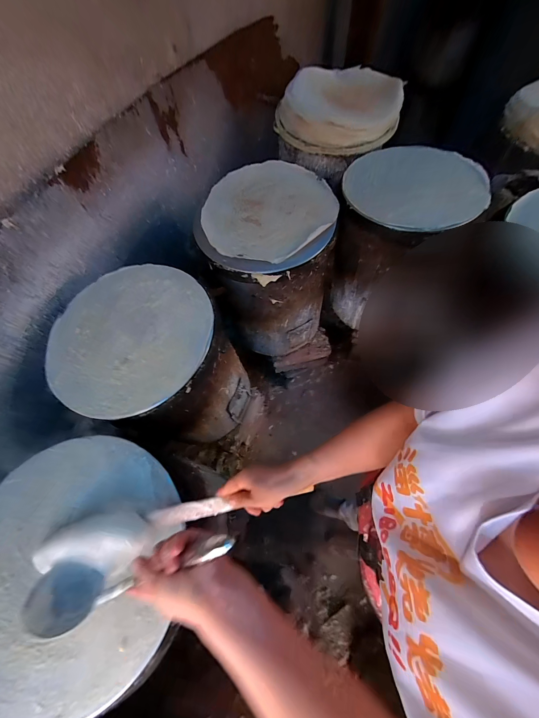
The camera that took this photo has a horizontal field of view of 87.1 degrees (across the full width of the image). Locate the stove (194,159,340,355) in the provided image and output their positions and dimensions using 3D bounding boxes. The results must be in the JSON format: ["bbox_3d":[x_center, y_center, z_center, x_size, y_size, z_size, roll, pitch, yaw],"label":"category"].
[{"bbox_3d":[0.008,-0.280,0.954,0.359,0.477,0.420,8,64,8],"label":"stove"}]

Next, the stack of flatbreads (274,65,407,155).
[{"bbox_3d":[0.232,-0.839,0.960,0.409,0.115,0.415,15,66,10],"label":"stack of flatbreads"}]

